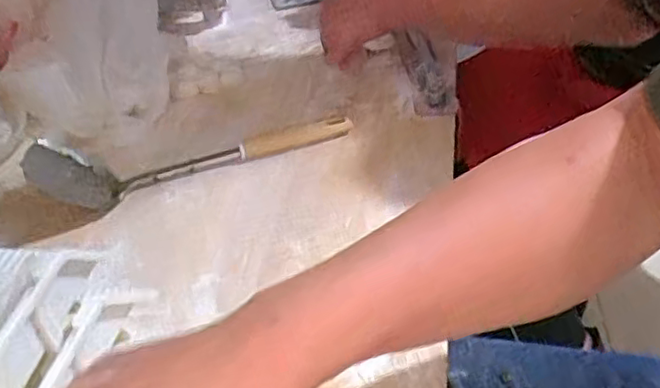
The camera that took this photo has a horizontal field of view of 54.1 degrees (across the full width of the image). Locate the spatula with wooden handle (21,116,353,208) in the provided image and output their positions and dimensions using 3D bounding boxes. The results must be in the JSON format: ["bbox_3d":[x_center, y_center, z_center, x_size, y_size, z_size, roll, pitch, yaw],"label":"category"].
[{"bbox_3d":[-0.136,-0.056,0.661,0.320,0.055,0.078,-18,40,-14],"label":"spatula with wooden handle"}]

